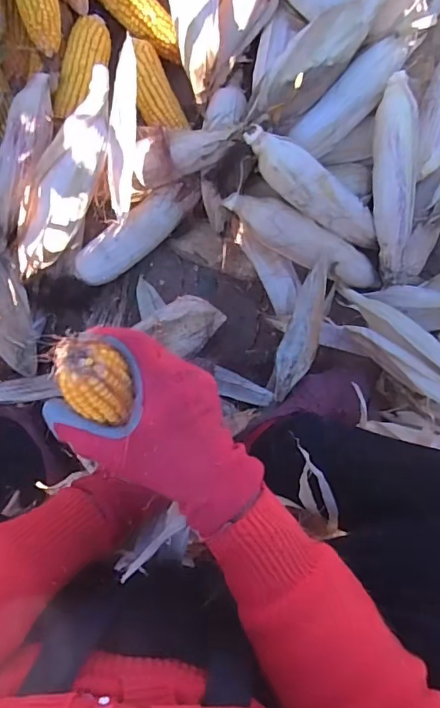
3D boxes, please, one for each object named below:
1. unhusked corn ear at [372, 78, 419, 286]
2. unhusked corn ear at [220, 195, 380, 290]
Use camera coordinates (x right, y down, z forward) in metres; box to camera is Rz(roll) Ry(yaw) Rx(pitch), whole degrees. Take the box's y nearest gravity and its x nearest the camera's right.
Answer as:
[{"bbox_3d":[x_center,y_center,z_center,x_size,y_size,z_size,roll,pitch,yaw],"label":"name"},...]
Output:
[{"bbox_3d":[0.224,-0.221,0.627,0.053,0.049,0.252,-5,106,-3],"label":"unhusked corn ear"},{"bbox_3d":[0.114,-0.143,0.644,0.230,0.044,0.054,23,85,-18],"label":"unhusked corn ear"}]

